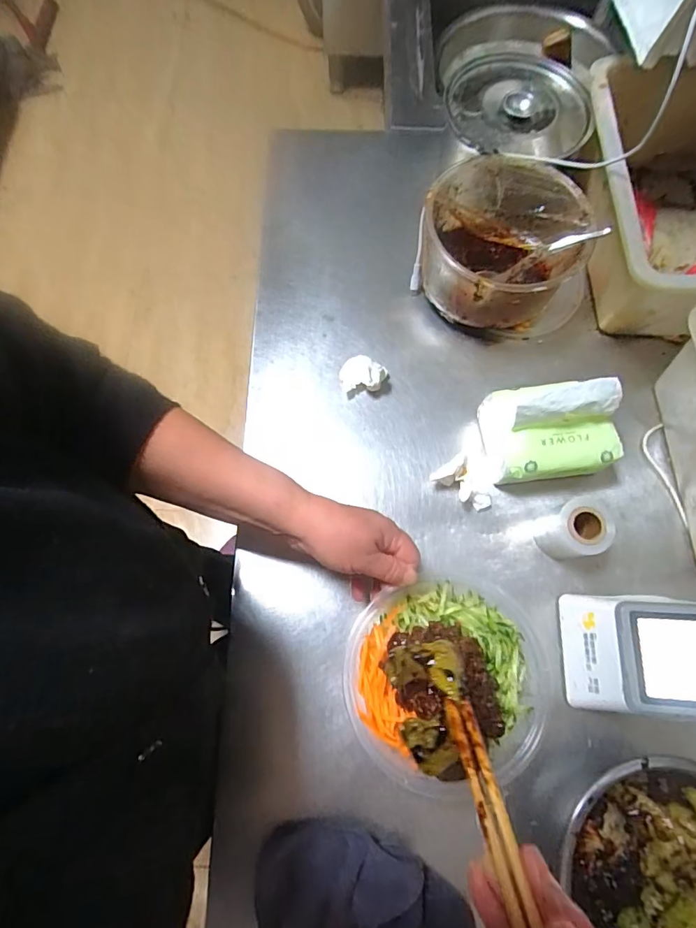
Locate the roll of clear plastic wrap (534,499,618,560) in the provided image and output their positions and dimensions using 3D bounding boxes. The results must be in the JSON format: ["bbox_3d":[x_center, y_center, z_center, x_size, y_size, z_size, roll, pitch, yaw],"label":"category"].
[{"bbox_3d":[0.214,0.068,0.465,0.053,0.077,0.050,-17,73,-6],"label":"roll of clear plastic wrap"}]

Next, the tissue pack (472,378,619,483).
[{"bbox_3d":[0.201,-0.034,0.480,0.124,0.104,0.089,-5,72,-2],"label":"tissue pack"}]

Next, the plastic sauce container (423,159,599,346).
[{"bbox_3d":[0.181,-0.243,0.549,0.196,0.099,0.170,7,72,1],"label":"plastic sauce container"}]

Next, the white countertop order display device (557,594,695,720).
[{"bbox_3d":[0.265,0.166,0.413,0.122,0.103,0.099,3,72,0],"label":"white countertop order display device"}]

